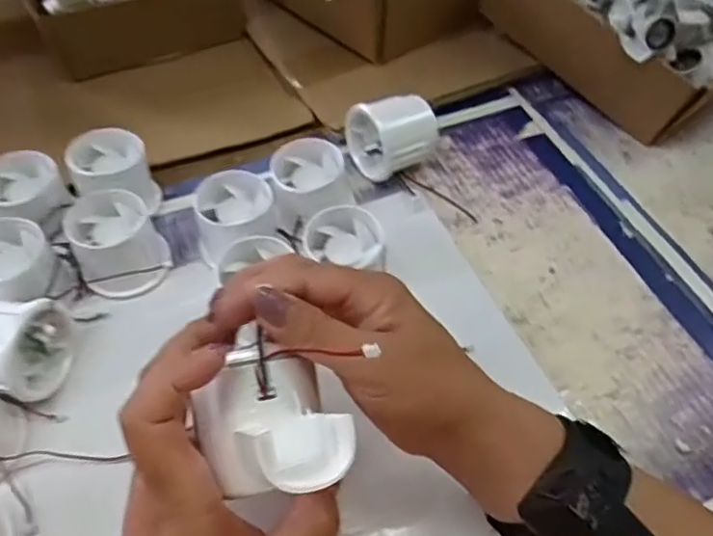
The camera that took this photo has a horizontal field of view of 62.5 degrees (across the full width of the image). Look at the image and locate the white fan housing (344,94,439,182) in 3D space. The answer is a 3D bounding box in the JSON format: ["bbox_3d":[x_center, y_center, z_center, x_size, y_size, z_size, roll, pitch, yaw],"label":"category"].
[{"bbox_3d":[0.026,-0.105,0.453,0.053,0.059,0.064,-37,63,-24],"label":"white fan housing"}]

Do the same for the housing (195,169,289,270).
[{"bbox_3d":[-0.082,-0.032,0.410,0.057,0.045,0.055,-11,55,-9],"label":"housing"}]

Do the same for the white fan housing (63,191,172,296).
[{"bbox_3d":[-0.161,-0.016,0.395,0.057,0.046,0.059,-30,61,-21],"label":"white fan housing"}]

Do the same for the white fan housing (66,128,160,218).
[{"bbox_3d":[-0.172,-0.064,0.421,0.051,0.054,0.048,-13,56,-11],"label":"white fan housing"}]

